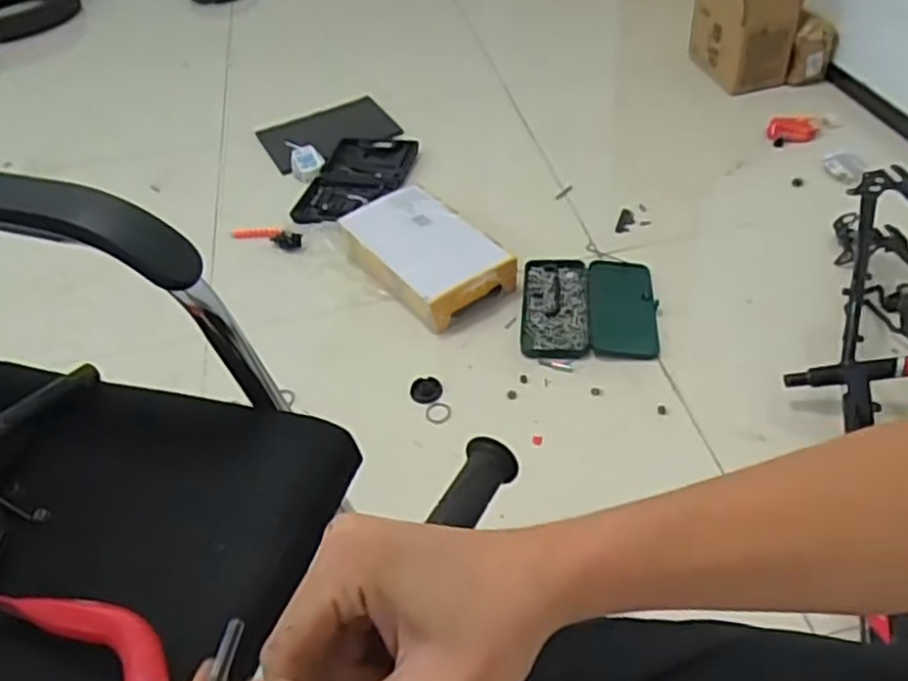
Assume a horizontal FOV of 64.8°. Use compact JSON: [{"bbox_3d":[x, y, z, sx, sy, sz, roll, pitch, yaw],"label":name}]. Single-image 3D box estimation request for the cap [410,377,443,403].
[{"bbox_3d":[-0.048,0.085,1.244,0.055,0.008,0.055,-3,46,3],"label":"cap"}]

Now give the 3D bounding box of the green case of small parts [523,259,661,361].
[{"bbox_3d":[0.252,-0.064,1.339,0.247,0.050,0.255,2,47,8],"label":"green case of small parts"}]

